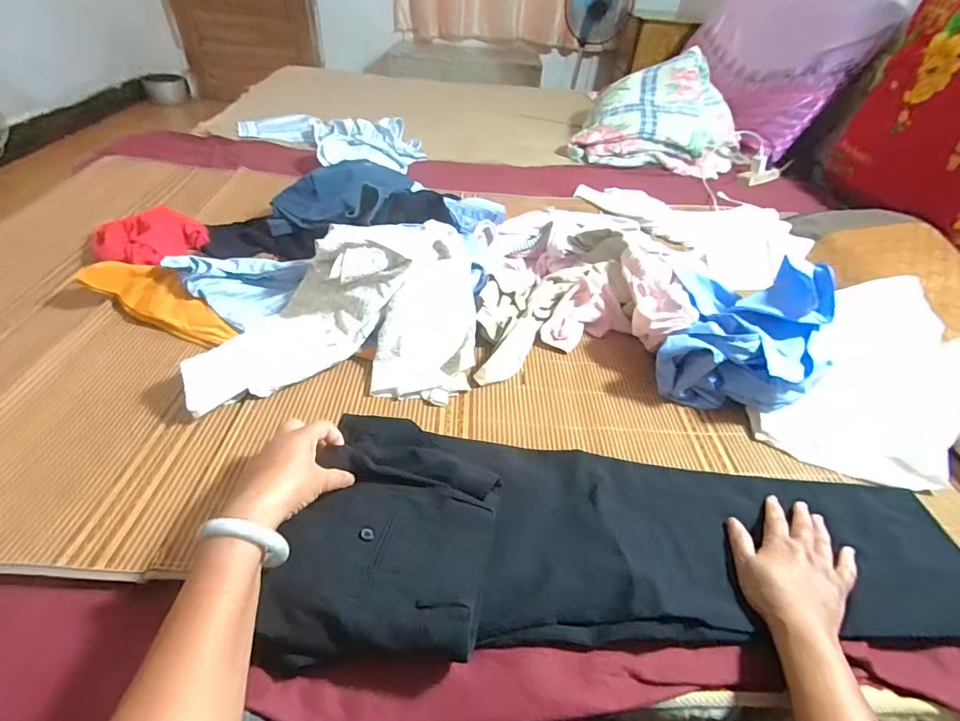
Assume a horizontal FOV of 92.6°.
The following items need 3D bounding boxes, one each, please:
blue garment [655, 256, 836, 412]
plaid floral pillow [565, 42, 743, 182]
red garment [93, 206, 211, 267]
[{"bbox_3d":[0.425,-0.066,0.734,0.200,0.136,0.307,23,45,18],"label":"blue garment"},{"bbox_3d":[0.619,-0.820,1.513,0.476,0.237,0.529,21,45,15],"label":"plaid floral pillow"},{"bbox_3d":[-0.607,-0.226,0.845,0.129,0.042,0.197,10,43,2],"label":"red garment"}]

